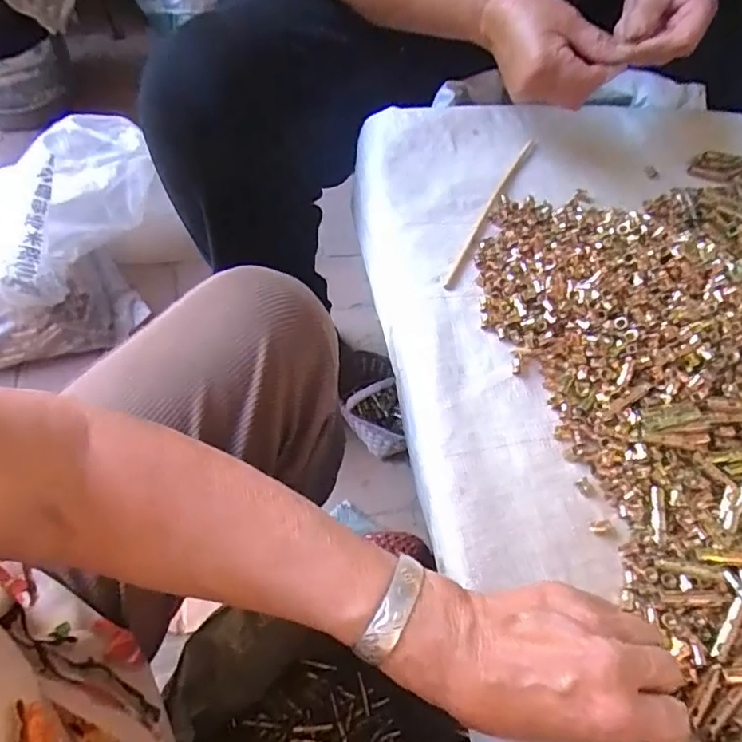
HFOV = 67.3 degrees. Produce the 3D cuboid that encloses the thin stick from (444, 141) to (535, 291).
[{"bbox_3d":[0.111,-0.149,0.512,0.011,0.014,0.217,26,64,11],"label":"thin stick"}]

